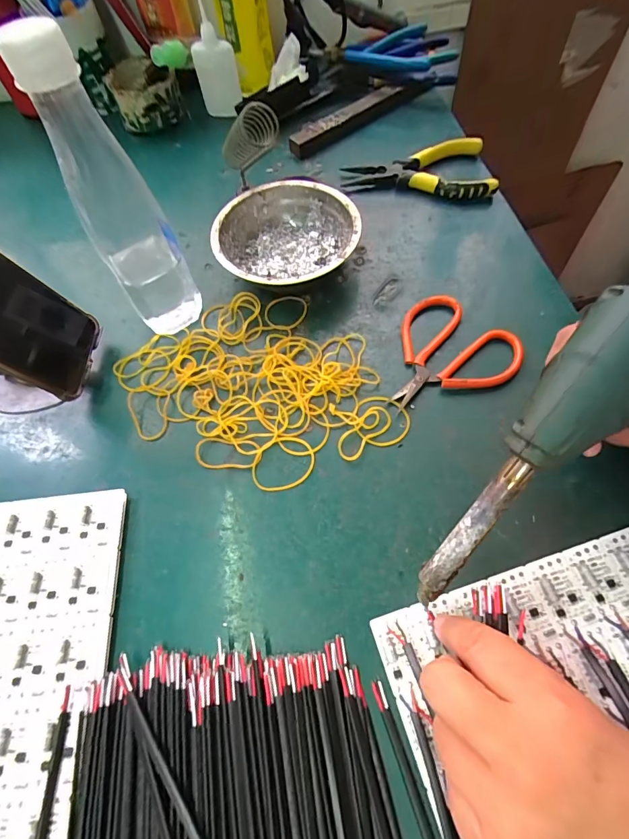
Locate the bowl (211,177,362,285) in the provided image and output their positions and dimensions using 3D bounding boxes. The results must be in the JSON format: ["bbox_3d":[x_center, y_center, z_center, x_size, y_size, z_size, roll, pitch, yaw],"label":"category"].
[{"bbox_3d":[-0.024,-0.156,0.356,0.119,0.042,0.117,-1,63,2],"label":"bowl"}]

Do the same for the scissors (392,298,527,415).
[{"bbox_3d":[0.104,-0.061,0.318,0.101,0.013,0.090,-13,63,-4],"label":"scissors"}]

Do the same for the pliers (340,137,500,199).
[{"bbox_3d":[0.107,-0.252,0.407,0.141,0.026,0.068,-4,63,1],"label":"pliers"}]

